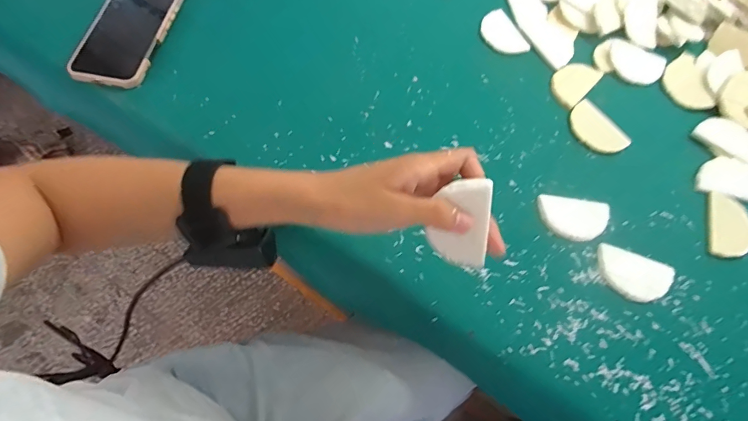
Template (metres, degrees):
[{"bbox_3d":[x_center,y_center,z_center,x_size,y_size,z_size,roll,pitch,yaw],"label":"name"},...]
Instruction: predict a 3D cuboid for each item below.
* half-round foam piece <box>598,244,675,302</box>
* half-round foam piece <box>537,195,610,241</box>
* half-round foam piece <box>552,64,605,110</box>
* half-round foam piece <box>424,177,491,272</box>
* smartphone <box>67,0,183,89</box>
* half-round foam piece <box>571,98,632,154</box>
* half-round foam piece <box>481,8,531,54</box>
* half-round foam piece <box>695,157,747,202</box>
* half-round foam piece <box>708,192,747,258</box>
[{"bbox_3d":[0.247,0.062,0.396,0.068,0.006,0.045,18,67,6],"label":"half-round foam piece"},{"bbox_3d":[0.200,0.008,0.418,0.070,0.004,0.043,7,67,1],"label":"half-round foam piece"},{"bbox_3d":[0.233,-0.151,0.486,0.042,0.004,0.070,43,72,15],"label":"half-round foam piece"},{"bbox_3d":[0.057,0.009,0.281,0.038,0.063,0.004,6,25,10],"label":"half-round foam piece"},{"bbox_3d":[-0.281,-0.212,0.480,0.081,0.013,0.160,12,70,1],"label":"smartphone"},{"bbox_3d":[0.245,-0.090,0.462,0.044,0.004,0.068,-31,71,-14],"label":"half-round foam piece"},{"bbox_3d":[0.156,-0.219,0.511,0.047,0.004,0.071,-19,69,-10],"label":"half-round foam piece"},{"bbox_3d":[0.376,-0.035,0.442,0.064,0.009,0.046,16,67,5],"label":"half-round foam piece"},{"bbox_3d":[0.362,0.017,0.422,0.043,0.005,0.068,16,67,5],"label":"half-round foam piece"}]

